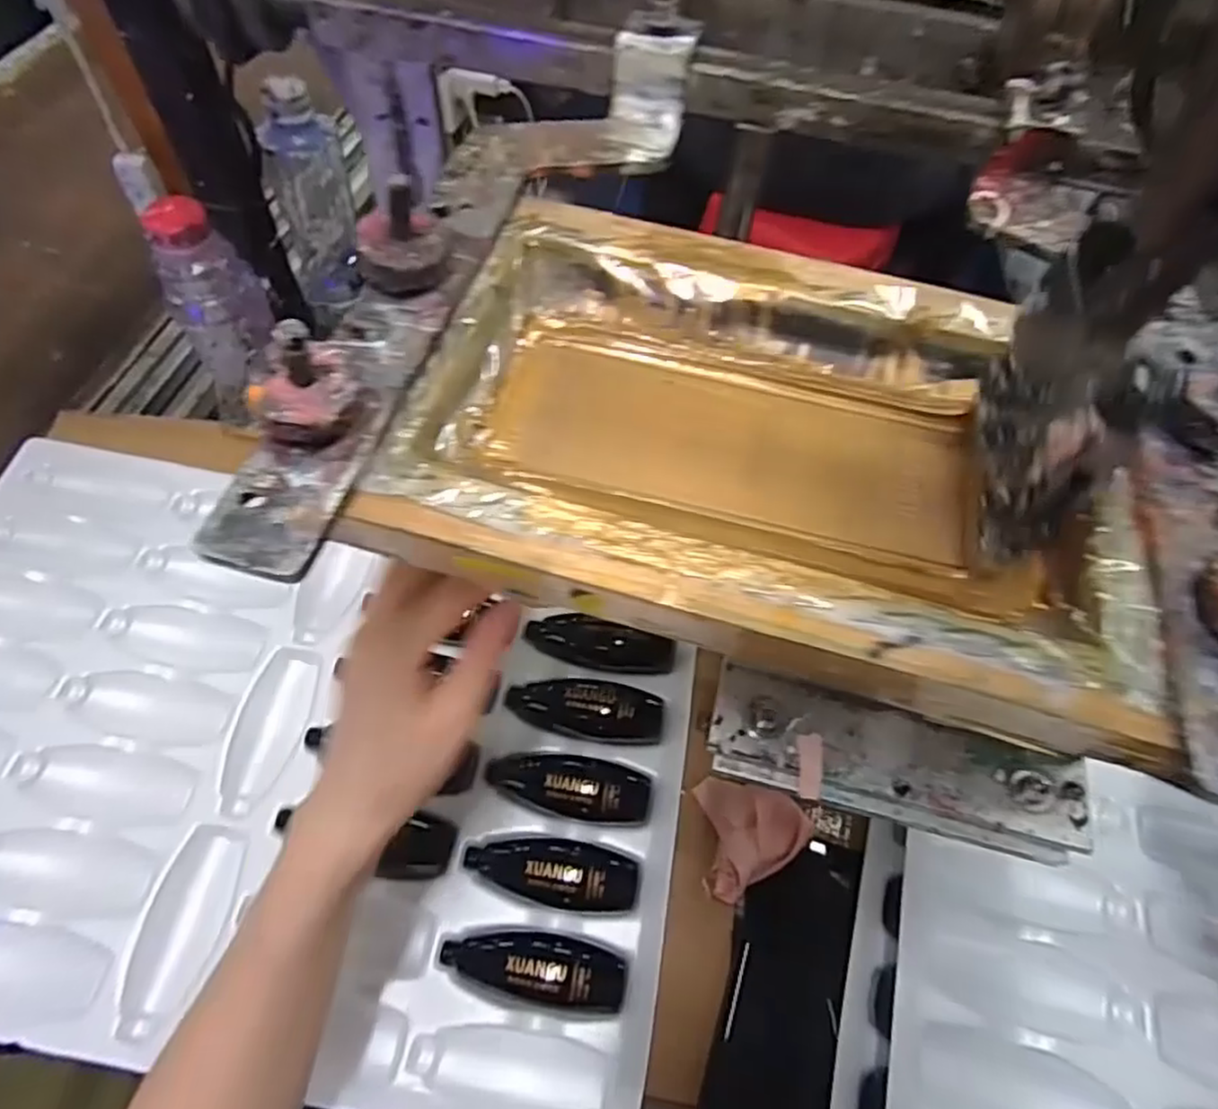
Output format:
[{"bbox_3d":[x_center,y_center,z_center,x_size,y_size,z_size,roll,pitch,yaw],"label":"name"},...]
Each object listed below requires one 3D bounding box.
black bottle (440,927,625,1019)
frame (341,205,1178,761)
[{"bbox_3d":[-0.041,0.228,0.390,0.100,0.026,0.037,6,60,0],"label":"black bottle"},{"bbox_3d":[0.054,-0.039,0.241,0.227,0.024,0.169,16,60,6],"label":"frame"}]

